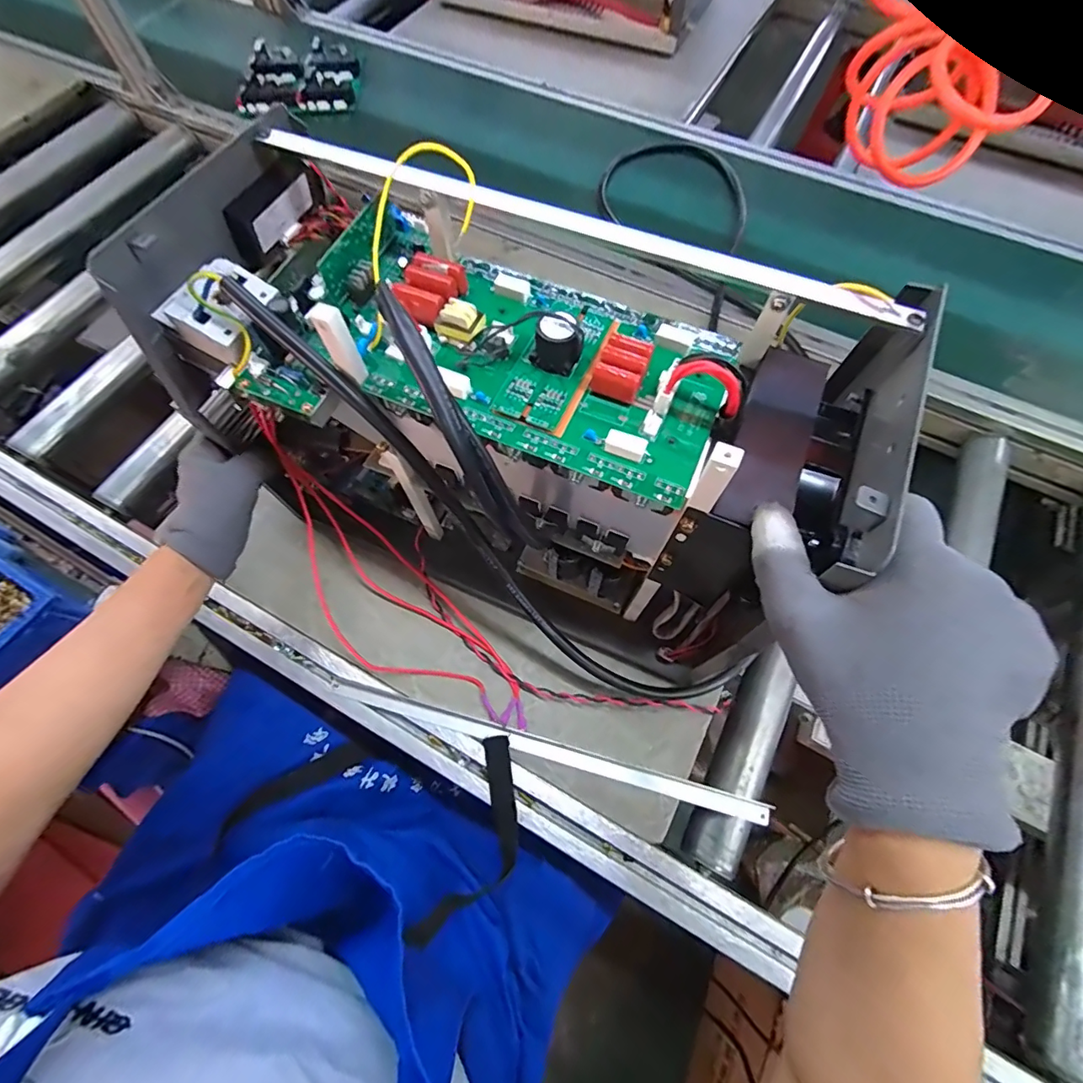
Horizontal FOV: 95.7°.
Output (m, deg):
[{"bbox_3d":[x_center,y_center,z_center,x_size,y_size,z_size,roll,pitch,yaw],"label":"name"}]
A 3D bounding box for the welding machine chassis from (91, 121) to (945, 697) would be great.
[{"bbox_3d":[-0.037,-0.071,0.402,0.440,0.317,0.177,26,69,10],"label":"welding machine chassis"}]

